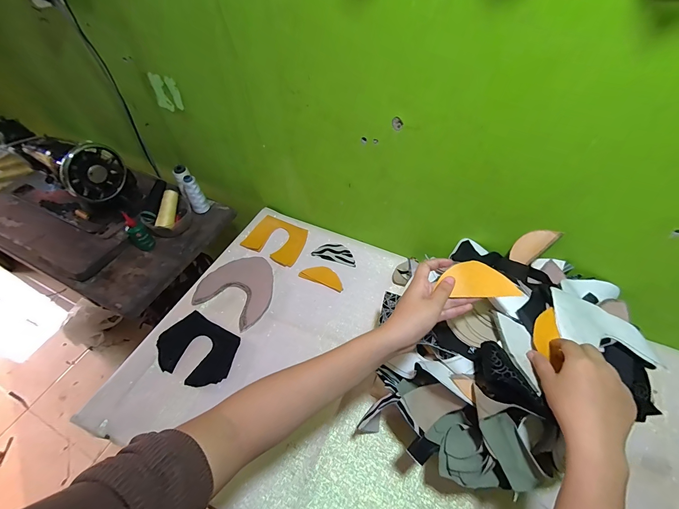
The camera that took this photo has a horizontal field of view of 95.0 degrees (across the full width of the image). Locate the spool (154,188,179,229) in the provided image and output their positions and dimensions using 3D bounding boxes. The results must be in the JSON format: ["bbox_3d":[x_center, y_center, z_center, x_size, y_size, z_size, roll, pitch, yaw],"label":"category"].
[{"bbox_3d":[-0.458,-0.124,0.837,0.034,0.035,0.116,0,68,1],"label":"spool"}]

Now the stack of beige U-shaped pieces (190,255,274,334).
[{"bbox_3d":[-0.231,0.075,0.737,0.167,0.008,0.169,25,55,13],"label":"stack of beige U-shaped pieces"}]

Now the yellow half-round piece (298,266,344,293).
[{"bbox_3d":[-0.037,0.053,0.754,0.111,0.005,0.052,20,54,16],"label":"yellow half-round piece"}]

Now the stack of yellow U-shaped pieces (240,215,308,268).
[{"bbox_3d":[-0.161,-0.038,0.823,0.146,0.015,0.120,25,59,14],"label":"stack of yellow U-shaped pieces"}]

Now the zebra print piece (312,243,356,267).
[{"bbox_3d":[-0.008,-0.006,0.804,0.112,0.006,0.056,16,53,13],"label":"zebra print piece"}]

